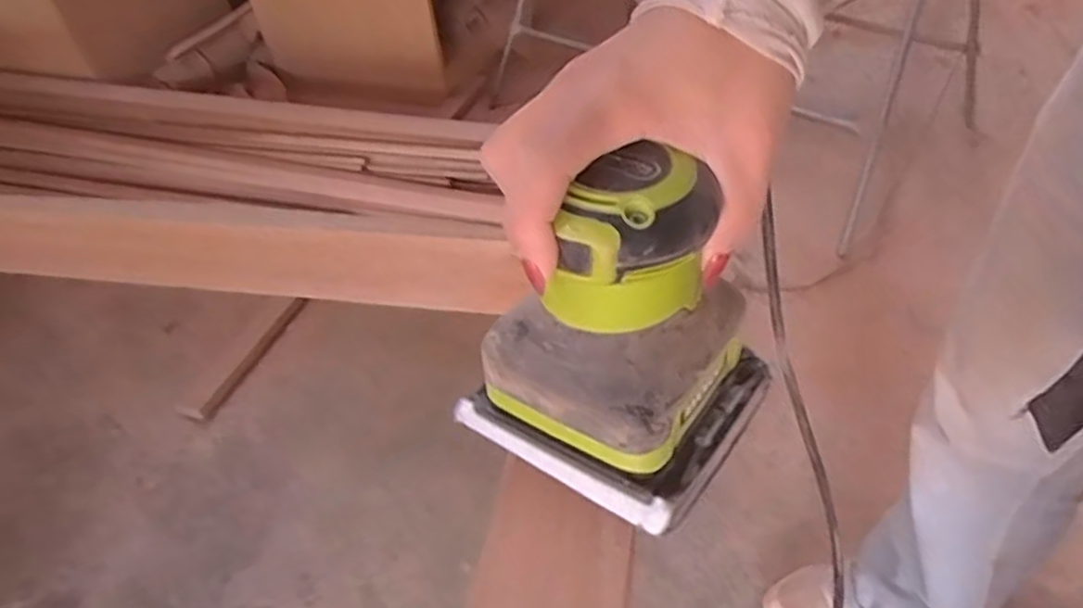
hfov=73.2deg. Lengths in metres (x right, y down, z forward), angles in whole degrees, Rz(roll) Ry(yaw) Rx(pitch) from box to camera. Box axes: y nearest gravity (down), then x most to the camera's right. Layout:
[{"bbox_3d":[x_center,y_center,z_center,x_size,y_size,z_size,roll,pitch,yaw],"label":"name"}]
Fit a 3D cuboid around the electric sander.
[{"bbox_3d":[0.031,0.004,0.289,0.098,0.121,0.091,25,52,28],"label":"electric sander"}]

